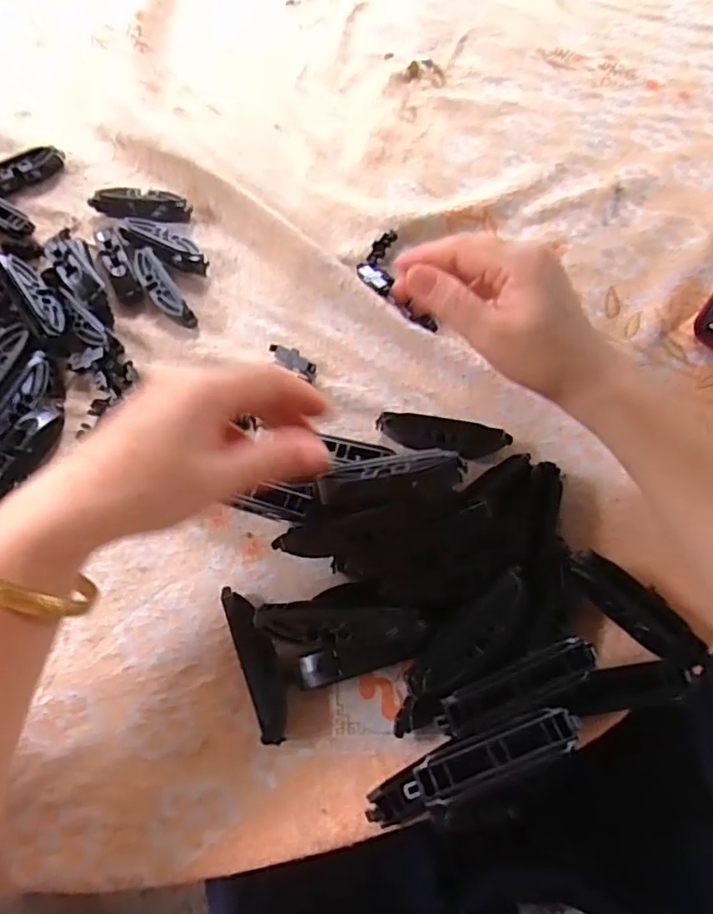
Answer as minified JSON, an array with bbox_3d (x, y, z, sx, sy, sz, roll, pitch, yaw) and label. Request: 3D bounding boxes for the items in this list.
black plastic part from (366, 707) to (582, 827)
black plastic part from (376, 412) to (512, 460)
[{"bbox_3d":[0.052,0.139,0.262,0.099,0.020,0.020,-20,65,-7],"label":"black plastic part"},{"bbox_3d":[0.053,-0.012,0.352,0.079,0.016,0.019,6,65,5],"label":"black plastic part"}]

